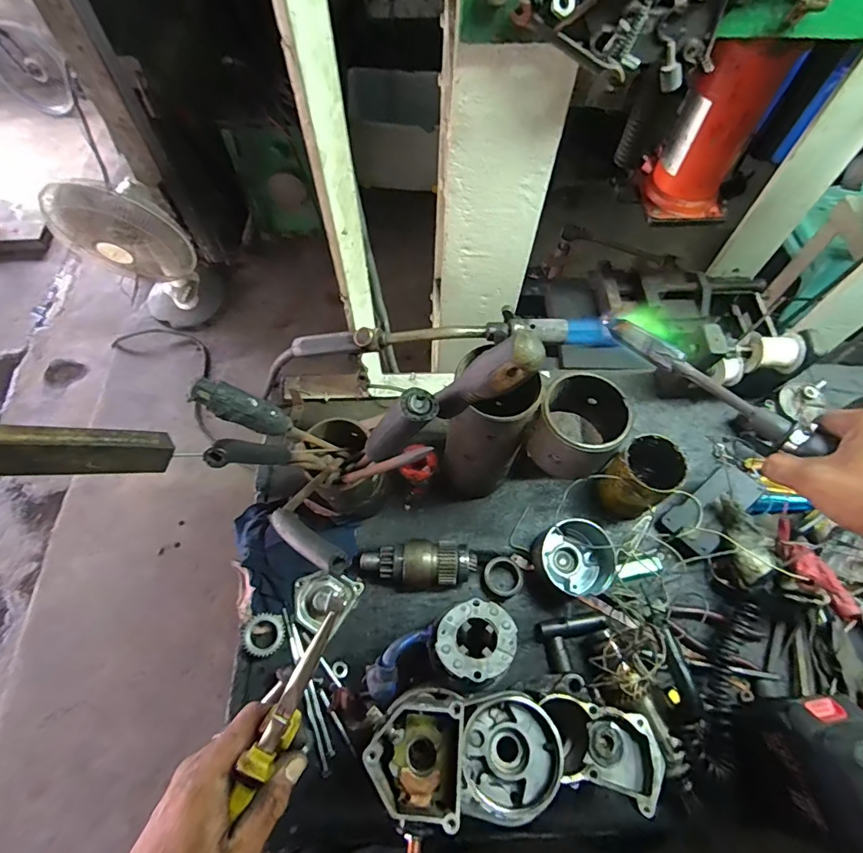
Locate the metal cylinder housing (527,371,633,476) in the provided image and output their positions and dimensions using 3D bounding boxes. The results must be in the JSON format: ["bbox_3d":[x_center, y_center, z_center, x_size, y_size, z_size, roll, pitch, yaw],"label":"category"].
[{"bbox_3d":[0.151,-0.002,0.490,0.083,0.075,0.101,23,65,10],"label":"metal cylinder housing"}]

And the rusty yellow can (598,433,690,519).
[{"bbox_3d":[0.266,0.065,0.610,0.070,0.101,0.090,40,69,17],"label":"rusty yellow can"}]

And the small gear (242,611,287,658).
[{"bbox_3d":[-0.197,0.245,0.557,0.048,0.012,0.048,0,63,-1],"label":"small gear"}]

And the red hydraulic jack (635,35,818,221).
[{"bbox_3d":[0.402,-0.428,0.674,0.117,0.233,0.117,0,63,-1],"label":"red hydraulic jack"}]

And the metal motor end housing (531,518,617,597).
[{"bbox_3d":[0.181,0.165,0.590,0.095,0.067,0.079,32,67,14],"label":"metal motor end housing"}]

